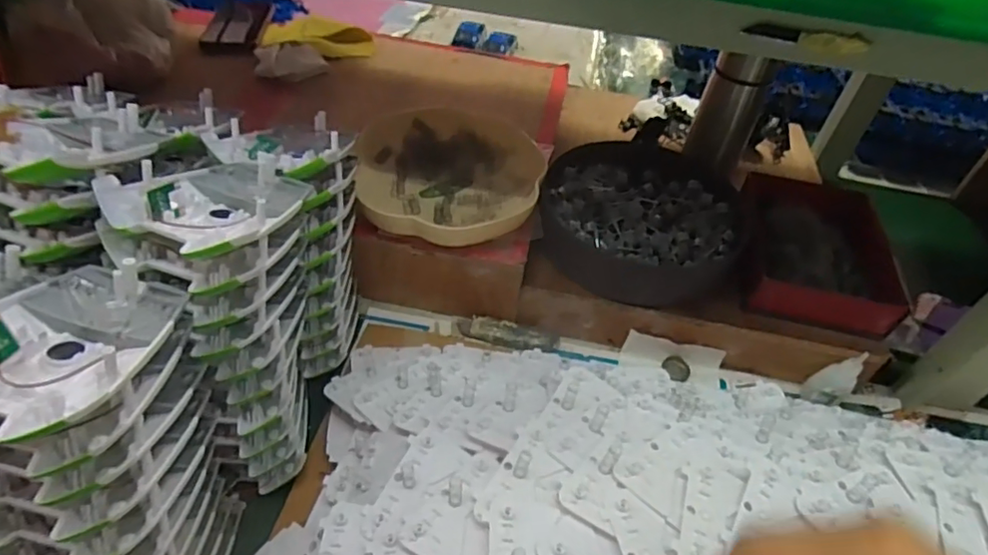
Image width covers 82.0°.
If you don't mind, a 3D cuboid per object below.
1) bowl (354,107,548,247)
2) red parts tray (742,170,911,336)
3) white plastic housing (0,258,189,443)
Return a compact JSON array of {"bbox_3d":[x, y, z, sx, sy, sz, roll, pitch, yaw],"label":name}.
[{"bbox_3d":[-0.045,-0.110,0.604,0.192,0.037,0.199,3,47,-4],"label":"bowl"},{"bbox_3d":[0.330,-0.027,0.589,0.145,0.063,0.174,12,47,5],"label":"red parts tray"},{"bbox_3d":[-0.219,0.029,0.286,0.098,0.035,0.106,14,47,6],"label":"white plastic housing"}]

